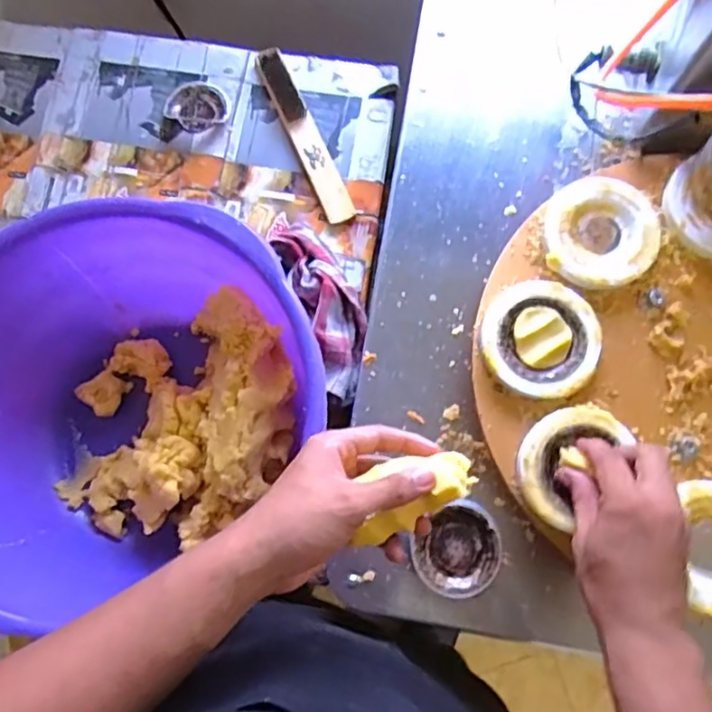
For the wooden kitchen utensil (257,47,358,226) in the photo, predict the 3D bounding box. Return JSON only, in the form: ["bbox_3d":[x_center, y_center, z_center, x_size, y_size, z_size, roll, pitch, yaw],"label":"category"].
[{"bbox_3d":[-0.058,-0.254,0.721,0.033,0.017,0.228,-24,78,-4],"label":"wooden kitchen utensil"}]

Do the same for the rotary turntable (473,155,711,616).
[{"bbox_3d":[0.293,0.010,0.541,0.368,0.032,0.362,13,78,4],"label":"rotary turntable"}]

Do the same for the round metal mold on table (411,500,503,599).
[{"bbox_3d":[0.088,0.170,0.557,0.074,0.037,0.080,38,81,9],"label":"round metal mold on table"}]

